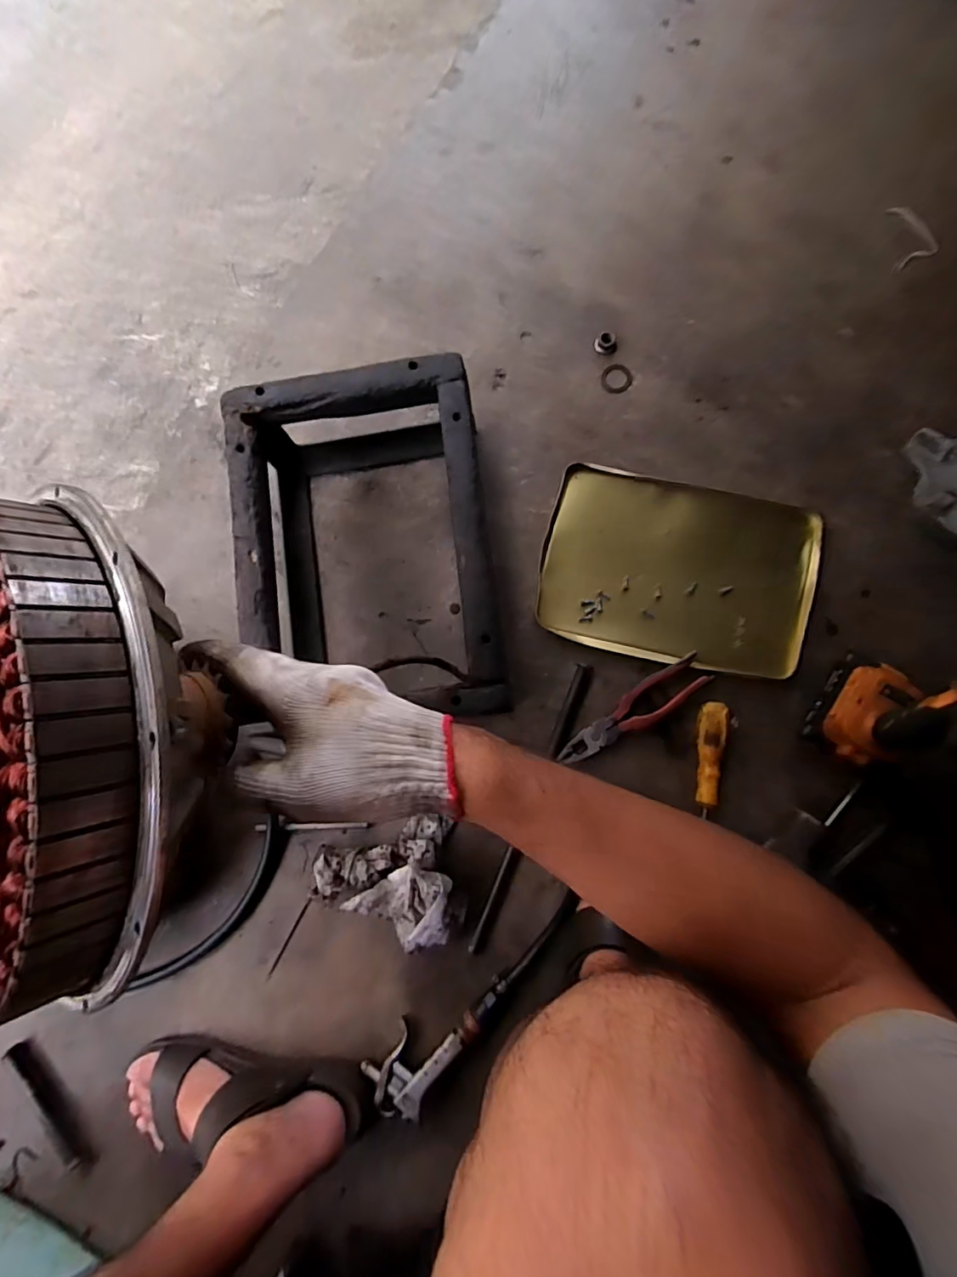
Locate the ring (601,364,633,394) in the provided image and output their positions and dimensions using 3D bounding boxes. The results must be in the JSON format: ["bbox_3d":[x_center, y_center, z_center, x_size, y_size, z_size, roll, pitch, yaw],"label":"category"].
[{"bbox_3d":[0.177,-0.331,0.678,0.039,0.005,0.045,16,82,7],"label":"ring"}]

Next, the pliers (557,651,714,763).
[{"bbox_3d":[0.177,0.087,0.611,0.190,0.016,0.044,-36,80,-2],"label":"pliers"}]

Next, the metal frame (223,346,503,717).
[{"bbox_3d":[-0.112,-0.092,0.585,0.245,0.162,0.366,-8,80,3],"label":"metal frame"}]

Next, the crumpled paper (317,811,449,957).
[{"bbox_3d":[-0.100,0.280,0.582,0.155,0.059,0.128,-13,80,2],"label":"crumpled paper"}]

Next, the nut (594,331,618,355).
[{"bbox_3d":[0.163,-0.380,0.684,0.024,0.016,0.031,-34,80,-2],"label":"nut"}]

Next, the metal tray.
[{"bbox_3d":[0.235,-0.079,0.629,0.308,0.016,0.208,12,82,6],"label":"metal tray"}]

